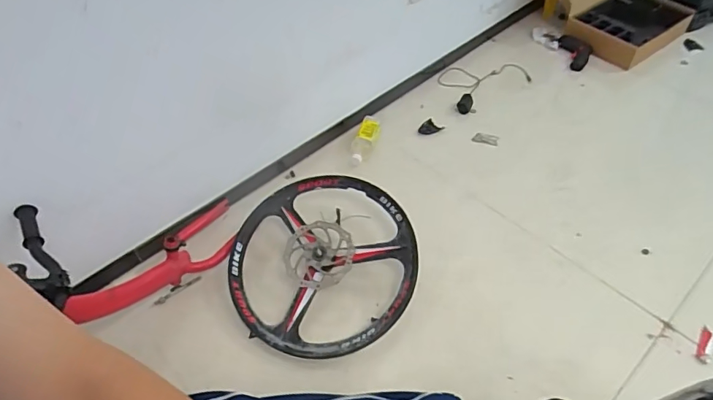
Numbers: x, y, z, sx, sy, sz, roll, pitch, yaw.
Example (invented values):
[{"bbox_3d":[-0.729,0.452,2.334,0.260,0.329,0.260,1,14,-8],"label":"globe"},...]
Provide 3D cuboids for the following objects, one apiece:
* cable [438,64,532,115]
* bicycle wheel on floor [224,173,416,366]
[{"bbox_3d":[0.405,-0.392,1.621,0.336,0.033,0.209,-34,56,-24],"label":"cable"},{"bbox_3d":[-0.079,0.133,1.086,0.417,0.058,0.417,-2,63,9],"label":"bicycle wheel on floor"}]

